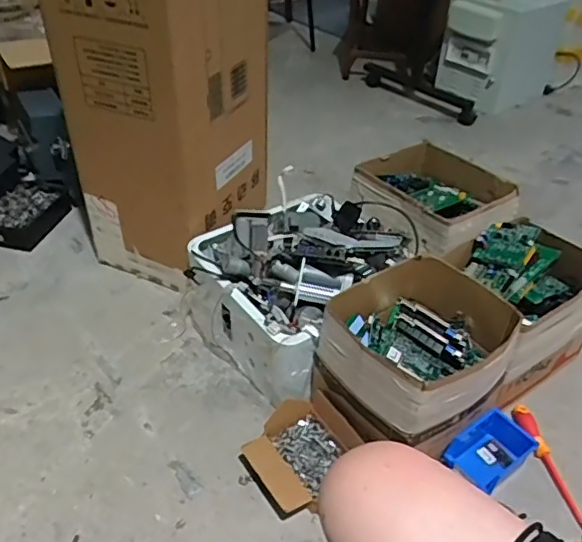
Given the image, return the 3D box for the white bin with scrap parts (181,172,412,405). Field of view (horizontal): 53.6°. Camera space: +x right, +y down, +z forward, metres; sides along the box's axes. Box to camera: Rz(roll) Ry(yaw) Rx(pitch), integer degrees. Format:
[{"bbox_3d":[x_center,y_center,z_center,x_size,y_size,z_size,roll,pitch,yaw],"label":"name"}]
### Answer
[{"bbox_3d":[0.011,0.004,1.229,0.361,0.293,0.367,-29,48,-33],"label":"white bin with scrap parts"}]

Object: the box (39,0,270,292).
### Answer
[{"bbox_3d":[-0.253,-0.382,1.238,0.344,0.758,0.323,15,40,16],"label":"box"}]

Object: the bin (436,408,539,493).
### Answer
[{"bbox_3d":[0.364,0.331,1.061,0.151,0.057,0.108,-22,44,-28],"label":"bin"}]

